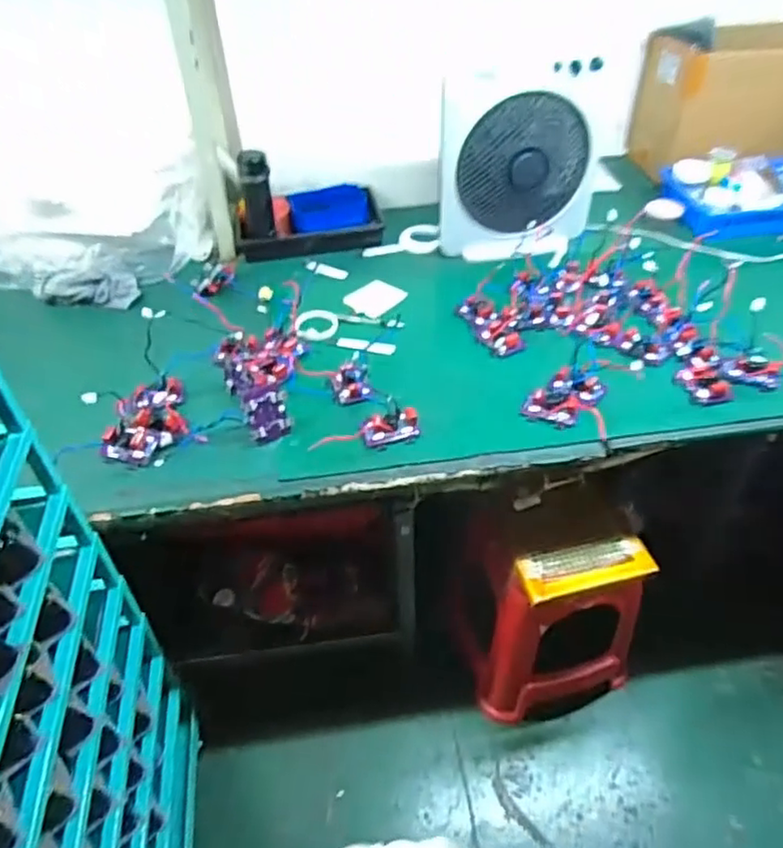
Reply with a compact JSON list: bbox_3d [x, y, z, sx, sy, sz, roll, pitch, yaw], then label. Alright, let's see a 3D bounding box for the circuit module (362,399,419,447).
[{"bbox_3d":[-0.003,0.000,1.110,0.097,0.042,0.065,-13,45,-10],"label":"circuit module"}]

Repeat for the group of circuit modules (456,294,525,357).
[{"bbox_3d":[0.211,-0.209,1.319,0.095,0.035,0.193,-18,46,-14],"label":"group of circuit modules"}]

